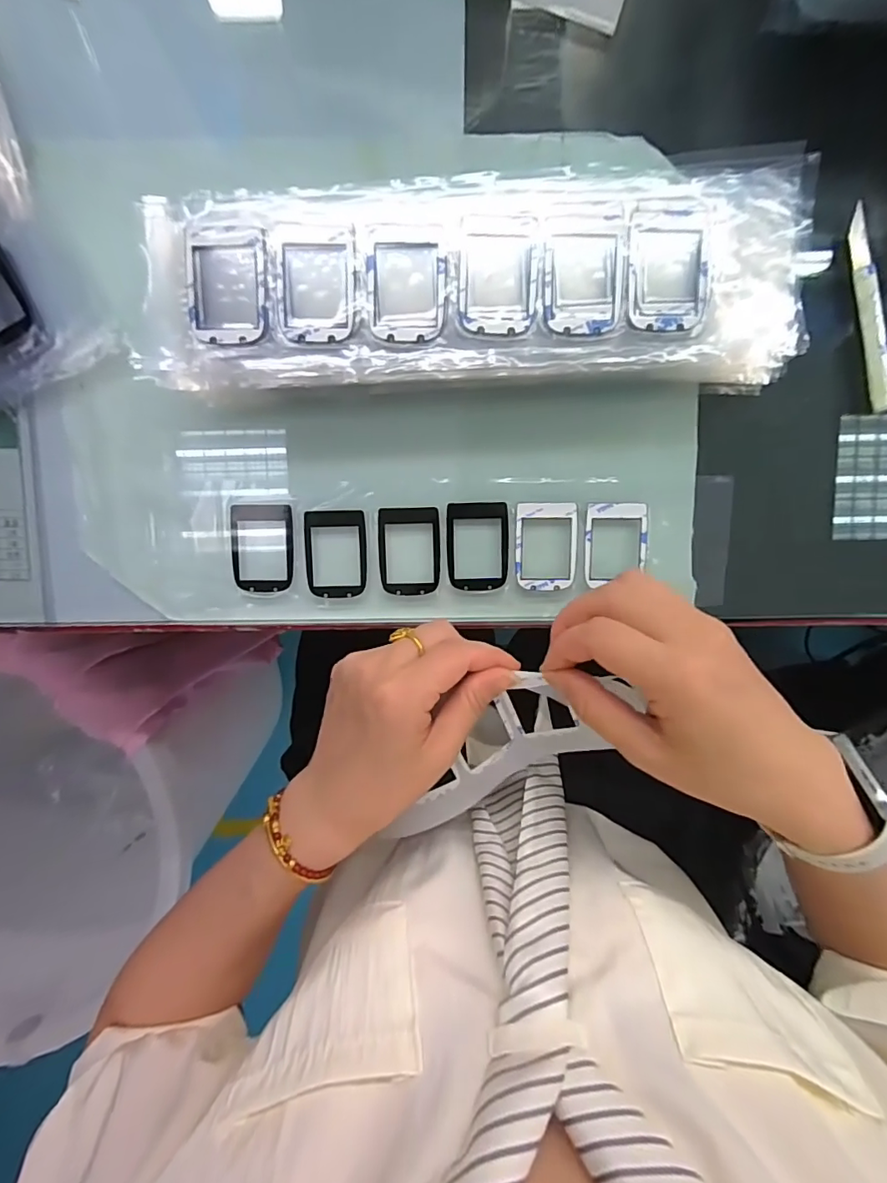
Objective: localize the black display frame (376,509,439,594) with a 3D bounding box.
[{"bbox_3d":[-0.020,-0.023,0.303,0.036,0.004,0.051,-2,98,1],"label":"black display frame"}]

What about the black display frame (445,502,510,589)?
[{"bbox_3d":[0.020,-0.026,0.303,0.036,0.004,0.051,-2,98,1],"label":"black display frame"}]

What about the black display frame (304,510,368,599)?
[{"bbox_3d":[-0.063,-0.021,0.301,0.036,0.004,0.051,-2,98,1],"label":"black display frame"}]

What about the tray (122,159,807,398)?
[{"bbox_3d":[0.015,-0.148,0.260,0.311,0.051,0.095,0,98,1],"label":"tray"}]

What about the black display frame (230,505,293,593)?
[{"bbox_3d":[-0.106,-0.025,0.303,0.036,0.005,0.051,-2,98,1],"label":"black display frame"}]

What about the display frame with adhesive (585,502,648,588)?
[{"bbox_3d":[0.102,-0.028,0.302,0.037,0.004,0.047,0,98,1],"label":"display frame with adhesive"}]

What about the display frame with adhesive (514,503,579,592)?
[{"bbox_3d":[0.061,-0.026,0.302,0.036,0.004,0.051,0,98,1],"label":"display frame with adhesive"}]

